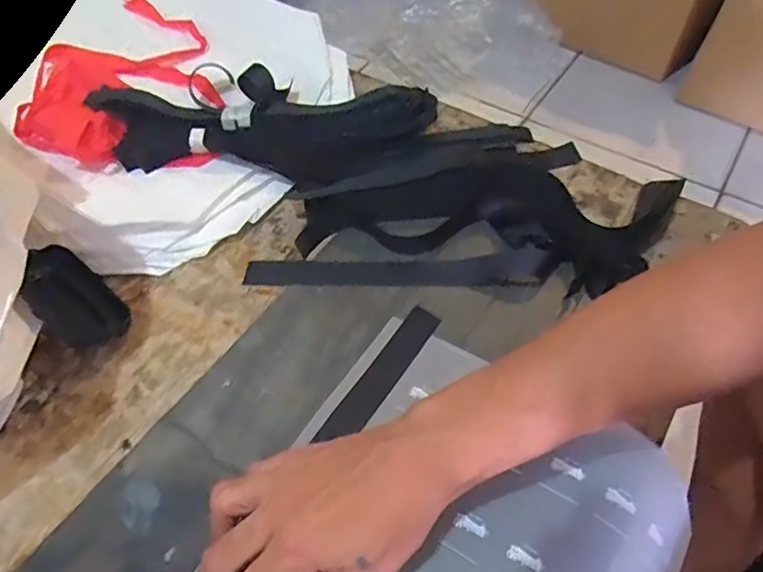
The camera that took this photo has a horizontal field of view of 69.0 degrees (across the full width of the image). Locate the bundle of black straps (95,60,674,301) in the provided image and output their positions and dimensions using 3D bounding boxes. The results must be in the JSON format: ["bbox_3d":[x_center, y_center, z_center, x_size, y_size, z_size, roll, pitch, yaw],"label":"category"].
[{"bbox_3d":[-0.008,-0.105,0.508,0.531,0.061,0.220,3,54,3],"label":"bundle of black straps"}]

